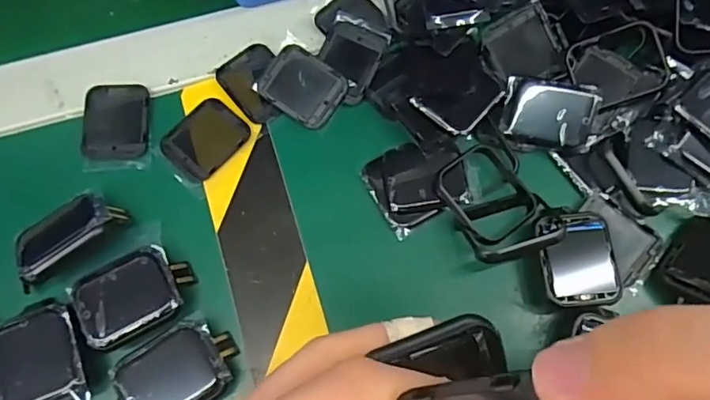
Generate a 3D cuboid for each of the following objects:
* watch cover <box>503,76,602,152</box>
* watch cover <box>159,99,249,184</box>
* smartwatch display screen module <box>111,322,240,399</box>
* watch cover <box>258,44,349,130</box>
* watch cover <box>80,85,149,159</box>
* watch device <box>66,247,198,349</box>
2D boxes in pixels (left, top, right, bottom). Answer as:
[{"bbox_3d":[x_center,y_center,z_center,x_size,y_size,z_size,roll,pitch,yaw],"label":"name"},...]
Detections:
[{"bbox_3d":[0.096,-0.042,0.267,0.043,0.004,0.032,12,100,15],"label":"watch cover"},{"bbox_3d":[-0.076,-0.032,0.272,0.034,0.004,0.039,37,77,11],"label":"watch cover"},{"bbox_3d":[-0.076,0.074,0.231,0.047,0.016,0.033,-36,75,-10],"label":"smartwatch display screen module"},{"bbox_3d":[-0.027,-0.059,0.277,0.039,0.008,0.033,32,76,10],"label":"watch cover"},{"bbox_3d":[-0.122,-0.041,0.275,0.033,0.004,0.039,-1,73,1],"label":"watch cover"},{"bbox_3d":[-0.098,0.043,0.242,0.048,0.016,0.035,-26,74,-7],"label":"watch device"}]

